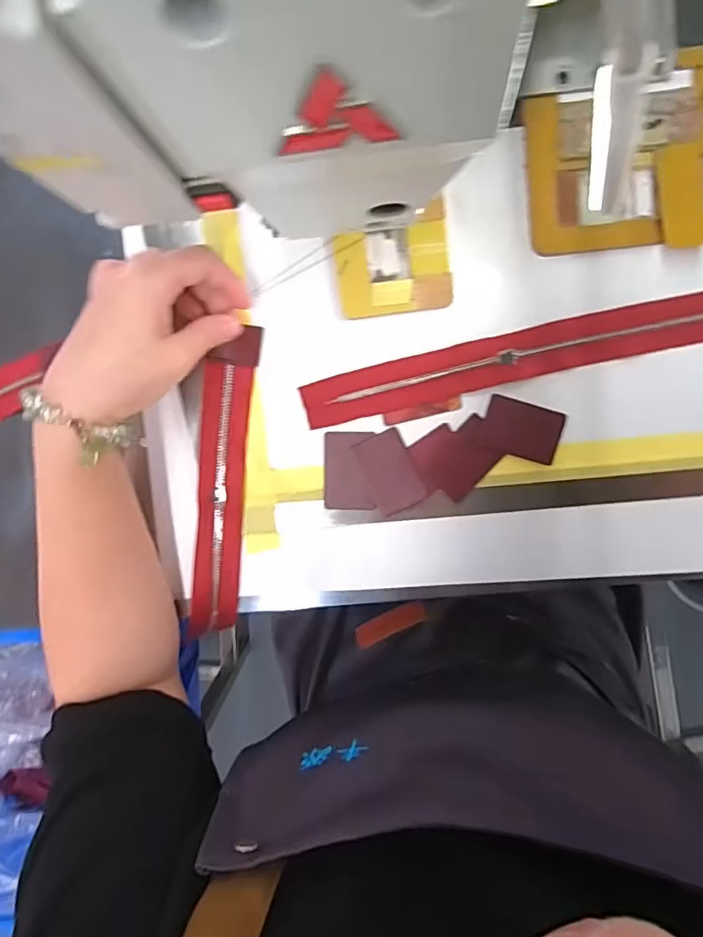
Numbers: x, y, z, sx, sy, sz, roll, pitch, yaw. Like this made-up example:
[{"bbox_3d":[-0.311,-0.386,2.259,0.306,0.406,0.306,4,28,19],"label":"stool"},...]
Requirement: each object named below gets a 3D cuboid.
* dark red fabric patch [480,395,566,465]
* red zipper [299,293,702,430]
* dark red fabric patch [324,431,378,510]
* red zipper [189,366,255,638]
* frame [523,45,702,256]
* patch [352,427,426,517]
[{"bbox_3d":[0.111,-0.025,0.357,0.050,0.004,0.034,16,96,1],"label":"dark red fabric patch"},{"bbox_3d":[0.112,-0.072,0.350,0.288,0.008,0.035,-11,95,4],"label":"red zipper"},{"bbox_3d":[-0.001,0.002,0.366,0.034,0.004,0.052,1,96,2],"label":"dark red fabric patch"},{"bbox_3d":[-0.088,0.024,0.370,0.031,0.009,0.183,5,98,-9],"label":"red zipper"},{"bbox_3d":[0.164,-0.188,0.332,0.112,0.010,0.108,-4,96,3],"label":"frame"},{"bbox_3d":[0.026,0.002,0.364,0.032,0.004,0.052,-25,94,5],"label":"patch"}]

